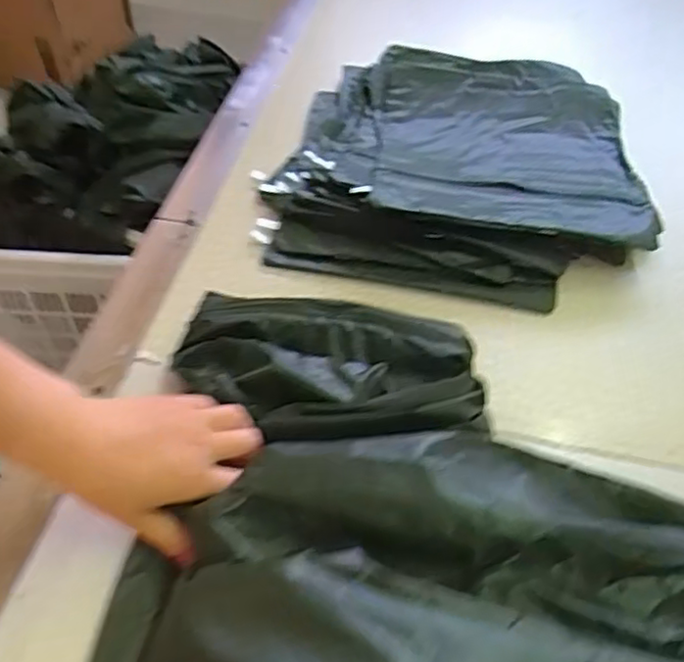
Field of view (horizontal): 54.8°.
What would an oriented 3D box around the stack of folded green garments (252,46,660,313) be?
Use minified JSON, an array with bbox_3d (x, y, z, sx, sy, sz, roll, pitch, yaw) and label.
[{"bbox_3d":[0.127,-0.189,0.711,0.359,0.047,0.382,11,50,5],"label":"stack of folded green garments"}]

